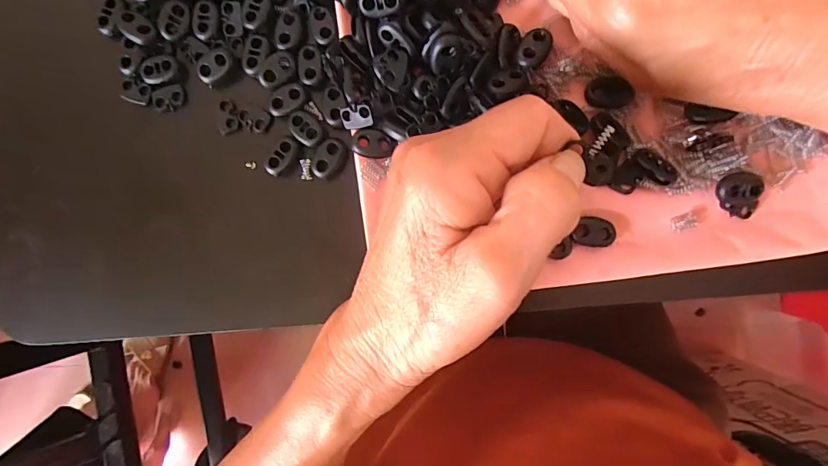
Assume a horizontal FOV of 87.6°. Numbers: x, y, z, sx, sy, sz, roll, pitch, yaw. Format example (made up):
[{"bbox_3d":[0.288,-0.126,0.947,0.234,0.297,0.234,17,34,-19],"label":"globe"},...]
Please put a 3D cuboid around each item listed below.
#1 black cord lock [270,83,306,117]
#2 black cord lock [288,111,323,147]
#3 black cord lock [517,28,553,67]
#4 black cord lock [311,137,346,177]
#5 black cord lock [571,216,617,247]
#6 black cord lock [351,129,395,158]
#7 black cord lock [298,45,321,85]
[{"bbox_3d":[-0.067,-0.070,0.224,0.021,0.004,0.013,-25,88,5],"label":"black cord lock"},{"bbox_3d":[-0.057,-0.054,0.225,0.020,0.004,0.013,42,94,4],"label":"black cord lock"},{"bbox_3d":[0.058,-0.090,0.208,0.013,0.004,0.020,35,93,5],"label":"black cord lock"},{"bbox_3d":[-0.044,-0.039,0.224,0.013,0.004,0.022,42,94,4],"label":"black cord lock"},{"bbox_3d":[0.089,-0.001,0.213,0.020,0.005,0.014,6,91,6],"label":"black cord lock"},{"bbox_3d":[-0.021,-0.045,0.218,0.020,0.004,0.013,10,91,6],"label":"black cord lock"},{"bbox_3d":[-0.054,-0.087,0.223,0.012,0.004,0.020,-5,90,6],"label":"black cord lock"}]

